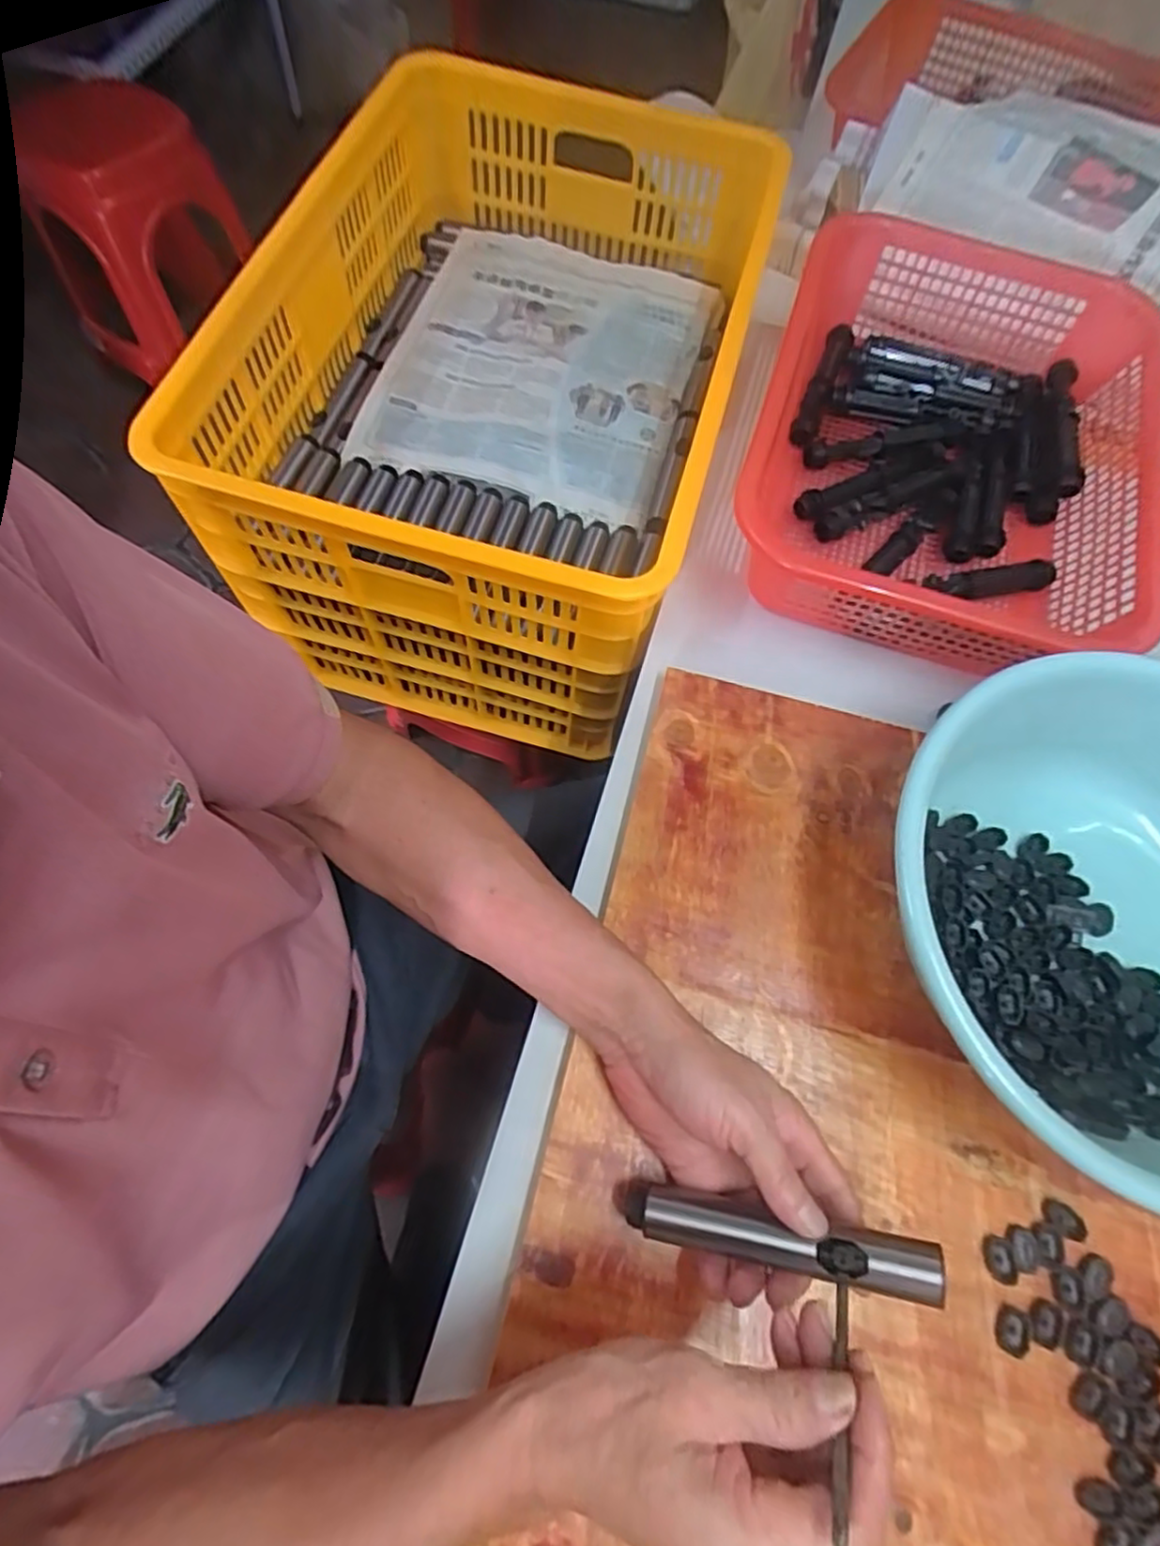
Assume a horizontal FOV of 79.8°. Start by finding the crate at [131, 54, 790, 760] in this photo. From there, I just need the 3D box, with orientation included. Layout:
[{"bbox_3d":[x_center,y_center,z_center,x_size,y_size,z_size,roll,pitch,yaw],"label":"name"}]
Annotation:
[{"bbox_3d":[-0.074,-0.392,0.751,0.424,0.306,0.615,15,67,3],"label":"crate"}]

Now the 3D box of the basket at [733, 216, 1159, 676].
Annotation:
[{"bbox_3d":[0.317,-0.278,0.575,0.327,0.092,0.422,15,67,4],"label":"basket"}]

